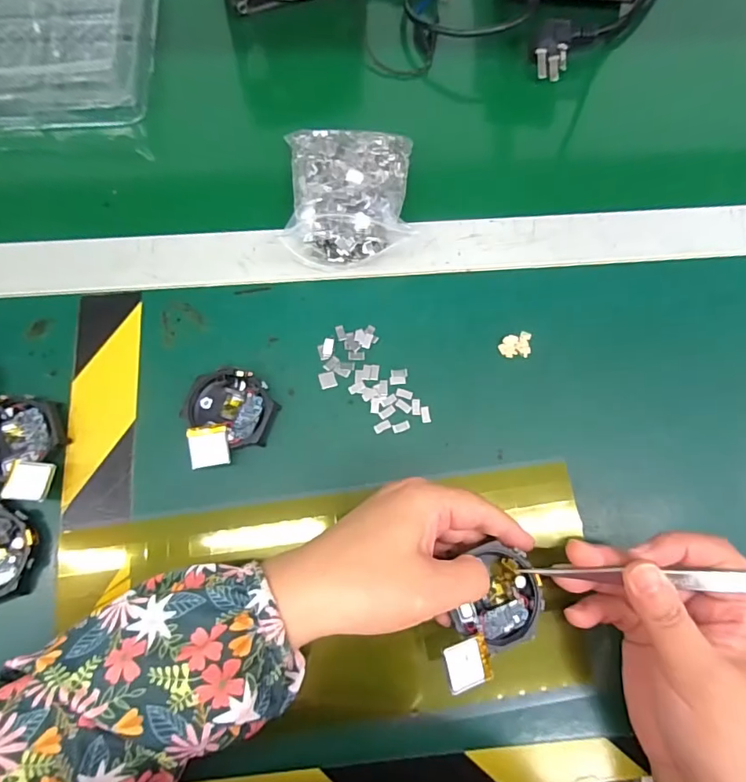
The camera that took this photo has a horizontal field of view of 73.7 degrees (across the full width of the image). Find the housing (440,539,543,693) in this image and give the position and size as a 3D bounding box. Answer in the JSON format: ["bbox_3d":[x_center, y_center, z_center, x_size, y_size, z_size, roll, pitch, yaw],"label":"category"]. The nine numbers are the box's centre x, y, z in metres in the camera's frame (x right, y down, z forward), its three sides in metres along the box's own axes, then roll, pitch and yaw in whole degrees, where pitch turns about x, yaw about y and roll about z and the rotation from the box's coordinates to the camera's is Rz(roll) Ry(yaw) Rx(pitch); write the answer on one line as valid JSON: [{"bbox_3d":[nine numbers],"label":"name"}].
[{"bbox_3d":[0.059,0.116,0.252,0.043,0.014,0.070,34,68,7],"label":"housing"}]

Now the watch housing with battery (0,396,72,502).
[{"bbox_3d":[-0.211,0.033,0.291,0.054,0.016,0.060,1,74,-2],"label":"watch housing with battery"}]

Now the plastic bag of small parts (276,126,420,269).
[{"bbox_3d":[-0.016,-0.134,0.345,0.086,0.027,0.111,-1,74,-3],"label":"plastic bag of small parts"}]

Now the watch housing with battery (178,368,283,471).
[{"bbox_3d":[-0.087,0.013,0.301,0.054,0.019,0.055,1,74,-2],"label":"watch housing with battery"}]

